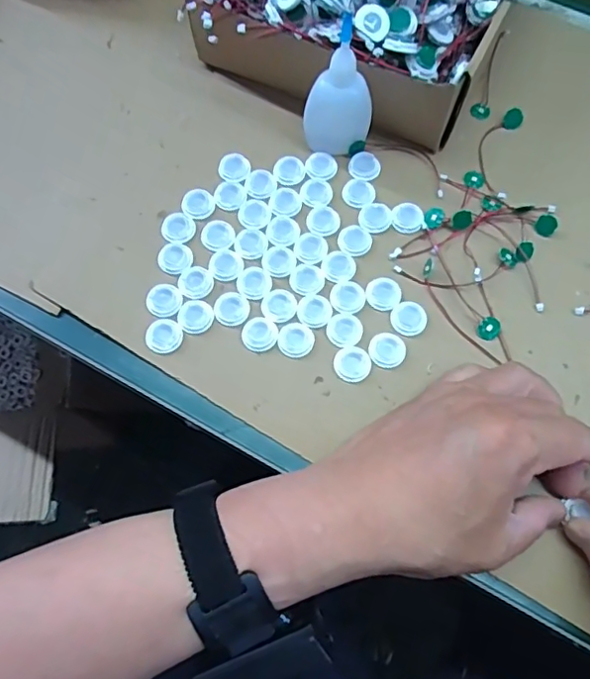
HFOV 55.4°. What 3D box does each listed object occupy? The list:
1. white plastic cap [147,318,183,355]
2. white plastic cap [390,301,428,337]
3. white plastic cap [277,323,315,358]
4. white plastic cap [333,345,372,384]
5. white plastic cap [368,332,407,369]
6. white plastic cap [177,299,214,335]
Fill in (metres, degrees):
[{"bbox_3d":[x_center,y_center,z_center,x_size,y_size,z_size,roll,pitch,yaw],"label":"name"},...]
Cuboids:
[{"bbox_3d":[-0.083,-0.002,0.357,0.022,0.004,0.023,0,68,0],"label":"white plastic cap"},{"bbox_3d":[0.074,-0.014,0.362,0.022,0.004,0.023,0,68,0],"label":"white plastic cap"},{"bbox_3d":[0.001,0.000,0.357,0.022,0.004,0.023,0,68,0],"label":"white plastic cap"},{"bbox_3d":[0.036,0.015,0.352,0.022,0.004,0.022,0,68,0],"label":"white plastic cap"},{"bbox_3d":[0.059,0.007,0.355,0.022,0.004,0.022,0,68,0],"label":"white plastic cap"},{"bbox_3d":[-0.065,-0.015,0.363,0.022,0.004,0.022,0,68,0],"label":"white plastic cap"}]

